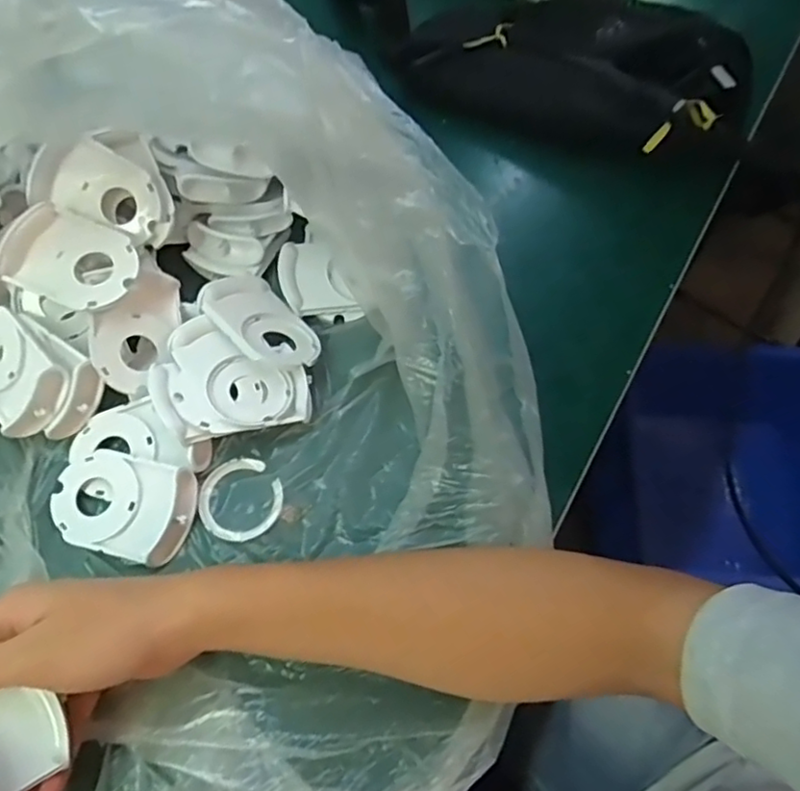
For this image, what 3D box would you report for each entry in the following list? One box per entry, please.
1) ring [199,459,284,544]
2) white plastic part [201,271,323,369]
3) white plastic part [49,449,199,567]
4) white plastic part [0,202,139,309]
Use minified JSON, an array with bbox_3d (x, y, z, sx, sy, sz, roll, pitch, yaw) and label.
[{"bbox_3d":[-0.098,0.064,0.378,0.051,0.004,0.049,1,65,-1],"label":"ring"},{"bbox_3d":[-0.095,-0.051,0.409,0.055,0.012,0.085,-22,65,-47],"label":"white plastic part"},{"bbox_3d":[-0.166,0.064,0.365,0.083,0.017,0.057,14,65,5],"label":"white plastic part"},{"bbox_3d":[-0.204,-0.084,0.385,0.083,0.028,0.060,19,66,7],"label":"white plastic part"}]

